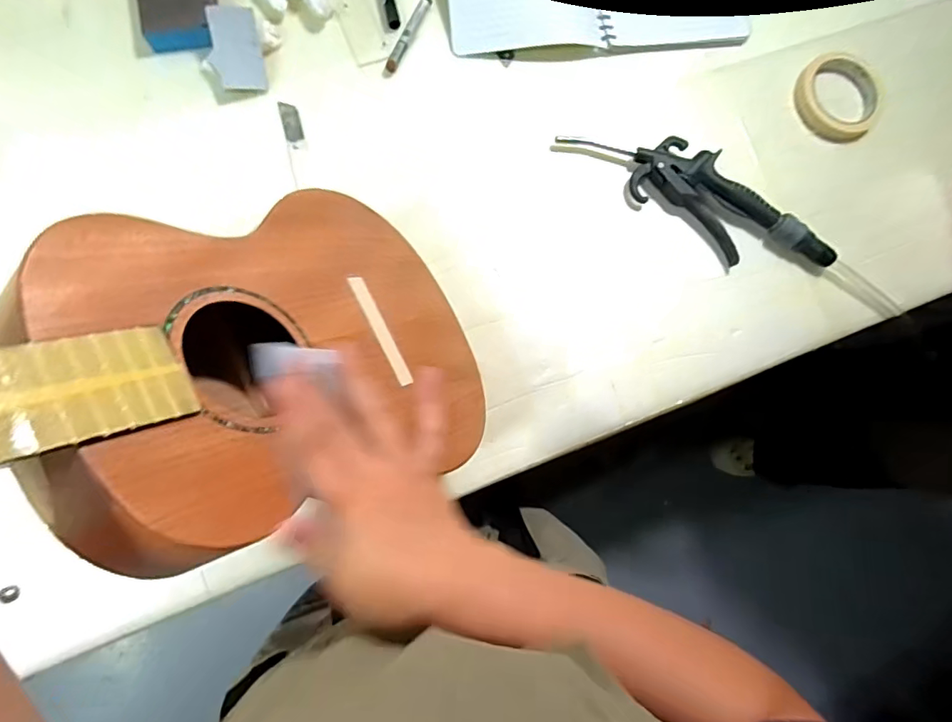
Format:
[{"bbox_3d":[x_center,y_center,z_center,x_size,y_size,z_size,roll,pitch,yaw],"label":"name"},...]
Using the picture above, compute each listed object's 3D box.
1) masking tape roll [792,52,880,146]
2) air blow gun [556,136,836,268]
[{"bbox_3d":[0.413,-0.301,0.581,0.093,0.022,0.091,3,85,-6],"label":"masking tape roll"},{"bbox_3d":[0.239,-0.175,0.539,0.298,0.030,0.081,35,83,-2],"label":"air blow gun"}]

